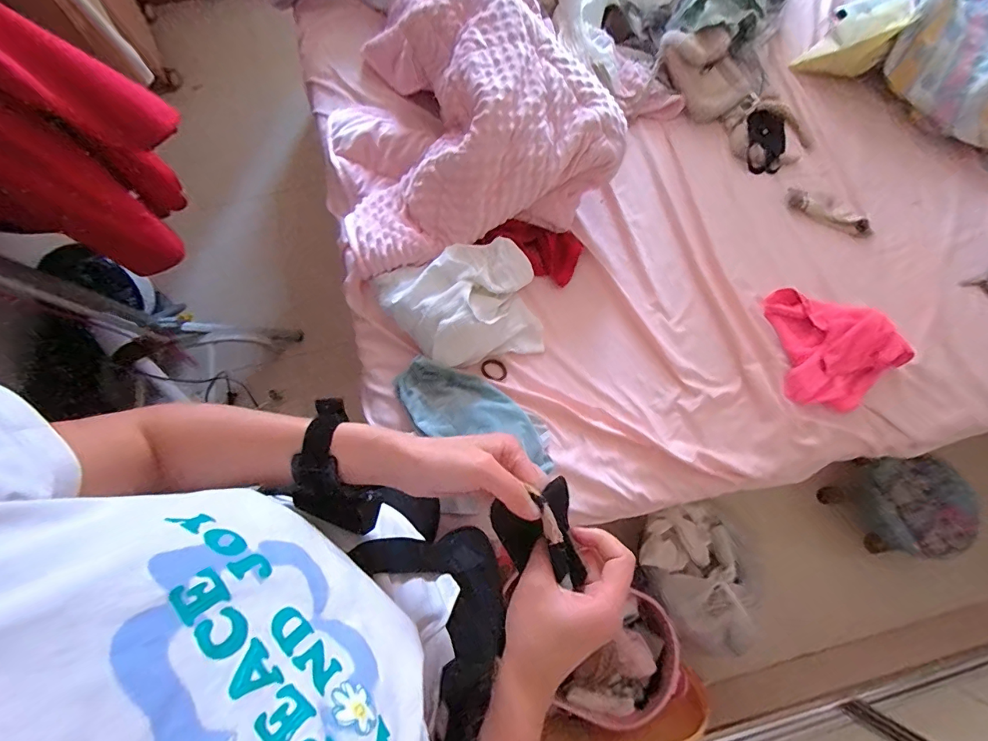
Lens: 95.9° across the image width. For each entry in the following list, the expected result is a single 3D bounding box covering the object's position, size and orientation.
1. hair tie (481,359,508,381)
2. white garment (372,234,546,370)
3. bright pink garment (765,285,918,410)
[{"bbox_3d":[0.002,0.000,0.759,0.039,0.009,0.042,-35,90,-17],"label":"hair tie"},{"bbox_3d":[-0.050,-0.105,0.743,0.262,0.110,0.184,-17,77,-5],"label":"white garment"},{"bbox_3d":[0.609,-0.047,0.788,0.180,0.068,0.226,-3,76,-1],"label":"bright pink garment"}]

